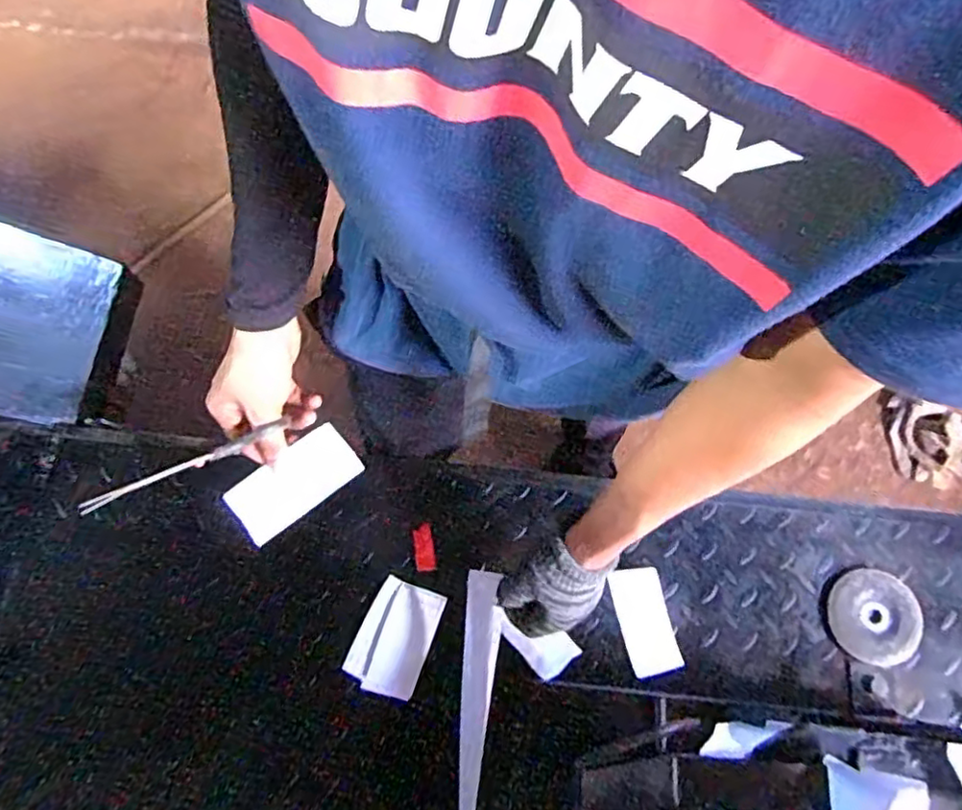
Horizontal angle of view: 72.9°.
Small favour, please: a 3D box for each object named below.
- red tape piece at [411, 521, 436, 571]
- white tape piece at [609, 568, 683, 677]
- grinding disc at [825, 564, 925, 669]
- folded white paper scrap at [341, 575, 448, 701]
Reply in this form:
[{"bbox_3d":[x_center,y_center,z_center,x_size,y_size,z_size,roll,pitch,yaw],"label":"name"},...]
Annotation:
[{"bbox_3d":[-0.062,0.155,0.708,0.021,0.010,0.049,-7,72,-1],"label":"red tape piece"},{"bbox_3d":[0.173,0.224,0.683,0.053,0.009,0.104,-13,72,-3],"label":"white tape piece"},{"bbox_3d":[0.409,0.219,0.676,0.089,0.007,0.094,0,72,1],"label":"grinding disc"},{"bbox_3d":[-0.090,0.242,0.682,0.076,0.014,0.110,21,74,7],"label":"folded white paper scrap"}]

